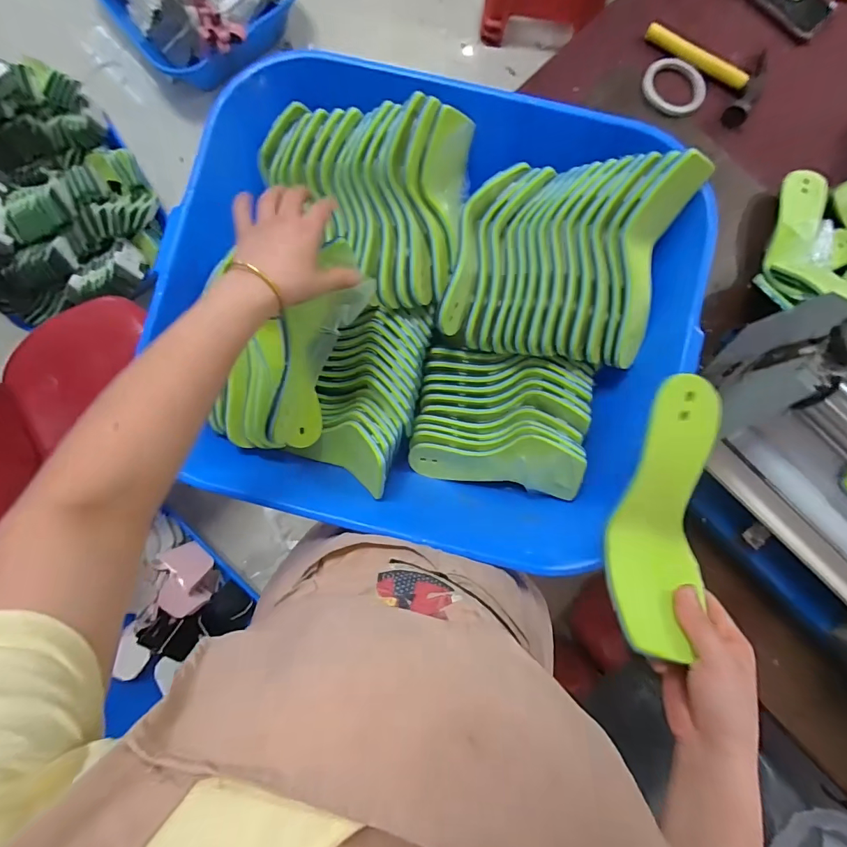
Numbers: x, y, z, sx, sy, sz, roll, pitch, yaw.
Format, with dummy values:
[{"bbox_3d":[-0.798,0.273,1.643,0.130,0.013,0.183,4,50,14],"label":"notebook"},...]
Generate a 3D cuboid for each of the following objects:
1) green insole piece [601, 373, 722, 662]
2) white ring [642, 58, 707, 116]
[{"bbox_3d":[0.200,0.072,0.350,0.073,0.034,0.214,10,91,0],"label":"green insole piece"},{"bbox_3d":[0.392,-0.527,0.672,0.098,0.008,0.081,42,86,2],"label":"white ring"}]

